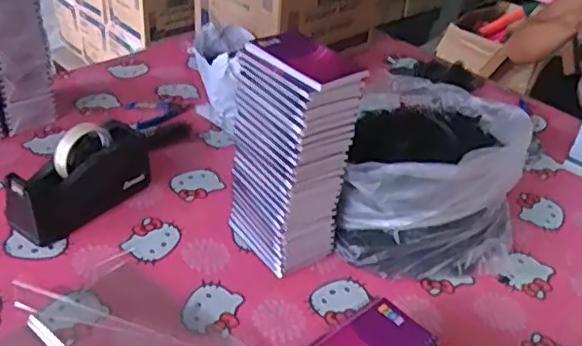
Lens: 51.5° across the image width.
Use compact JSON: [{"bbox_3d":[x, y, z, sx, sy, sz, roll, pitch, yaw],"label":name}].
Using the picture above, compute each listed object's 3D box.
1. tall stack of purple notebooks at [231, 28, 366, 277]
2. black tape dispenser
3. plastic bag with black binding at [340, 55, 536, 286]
[{"bbox_3d":[-0.003,-0.019,0.793,0.107,0.286,0.136,-17,41,-29],"label":"tall stack of purple notebooks"},{"bbox_3d":[-0.298,0.002,0.853,0.078,0.112,0.208,29,41,29],"label":"black tape dispenser"},{"bbox_3d":[0.213,-0.016,0.907,0.233,0.156,0.360,11,36,7],"label":"plastic bag with black binding"}]

